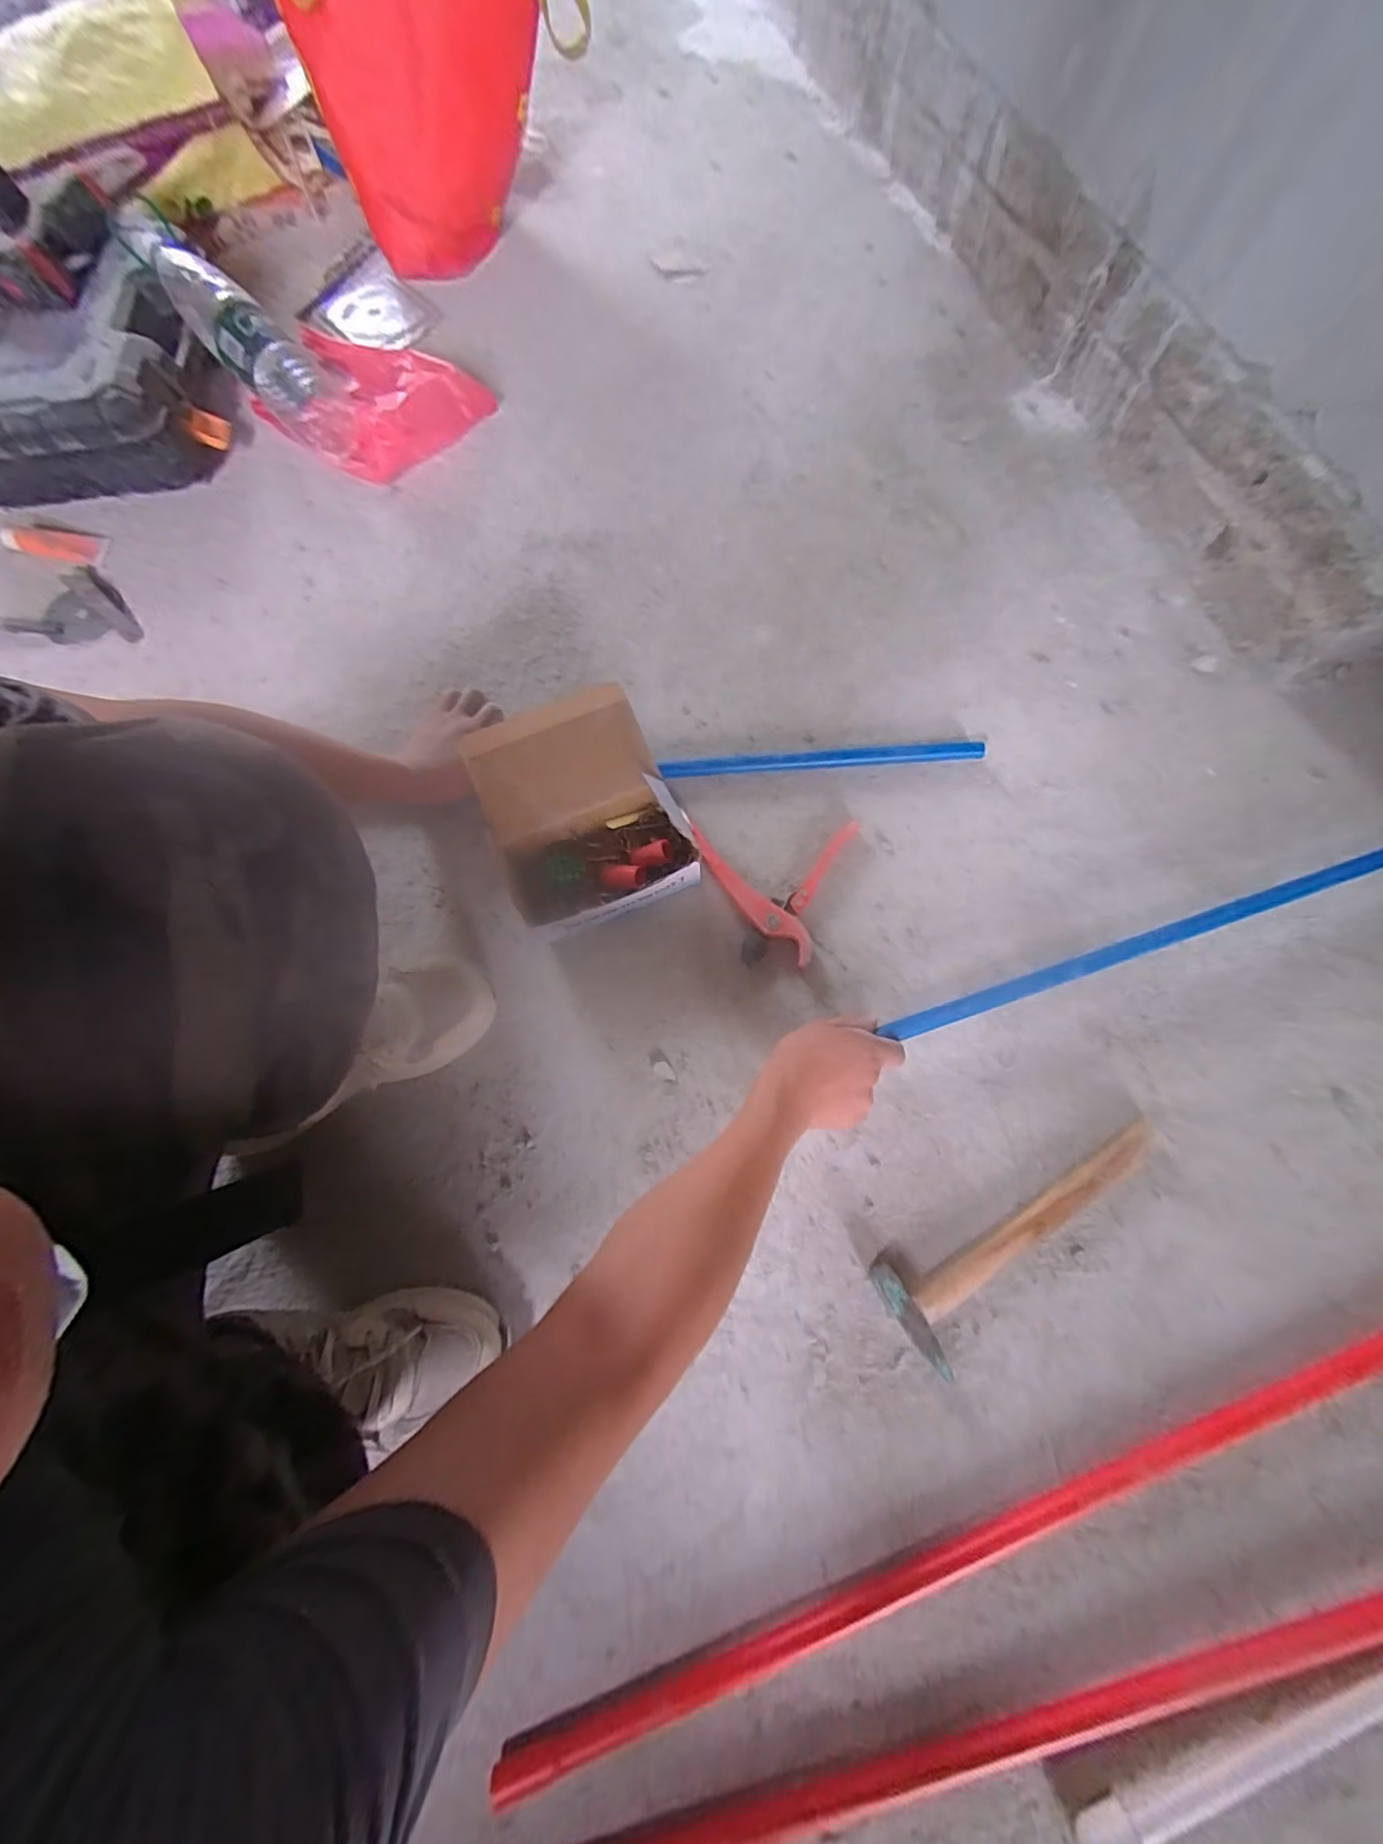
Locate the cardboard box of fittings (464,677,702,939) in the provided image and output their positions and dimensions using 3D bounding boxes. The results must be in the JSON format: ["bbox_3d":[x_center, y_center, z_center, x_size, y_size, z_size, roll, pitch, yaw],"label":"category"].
[{"bbox_3d":[-0.116,-0.111,0.620,0.184,0.097,0.209,-23,75,-5],"label":"cardboard box of fittings"}]

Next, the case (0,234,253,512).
[{"bbox_3d":[-0.826,-0.730,0.804,0.382,0.116,0.287,-5,74,0],"label":"case"}]

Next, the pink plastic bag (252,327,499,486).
[{"bbox_3d":[-0.465,-0.748,0.828,0.299,0.063,0.208,31,77,9],"label":"pink plastic bag"}]

